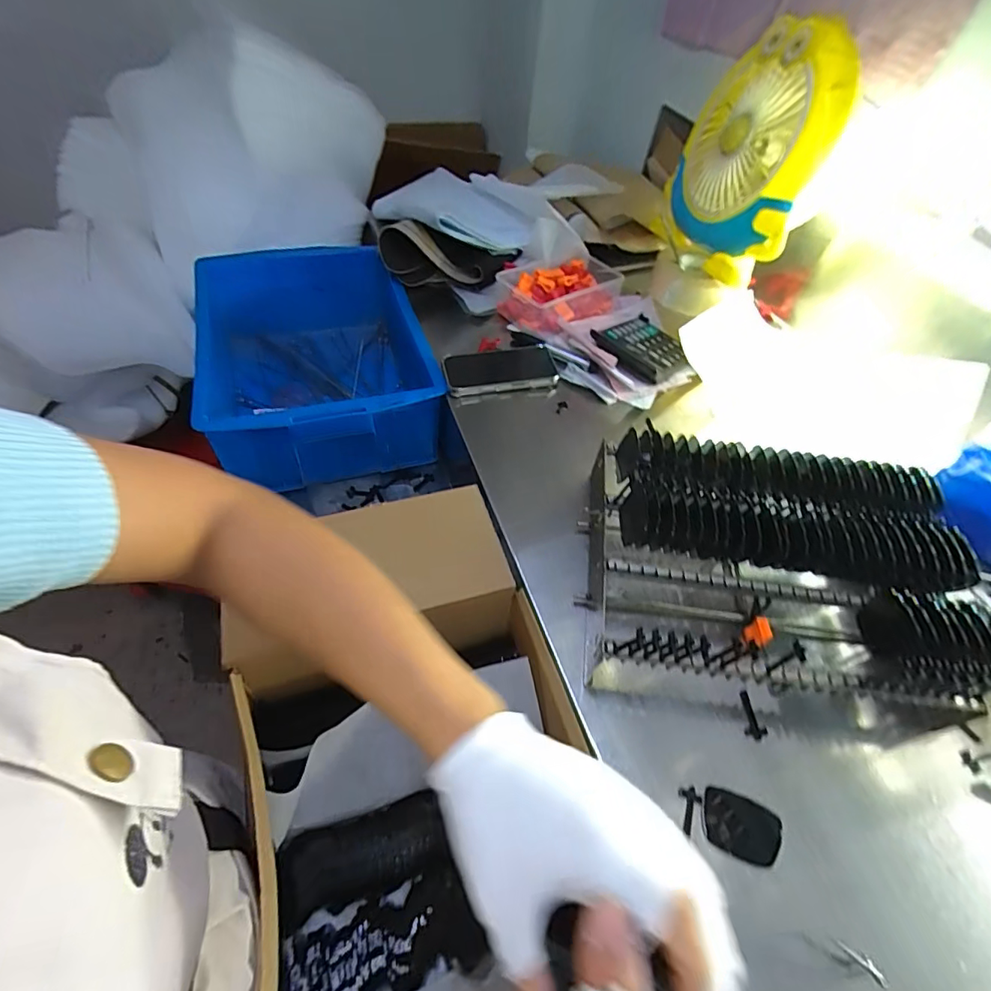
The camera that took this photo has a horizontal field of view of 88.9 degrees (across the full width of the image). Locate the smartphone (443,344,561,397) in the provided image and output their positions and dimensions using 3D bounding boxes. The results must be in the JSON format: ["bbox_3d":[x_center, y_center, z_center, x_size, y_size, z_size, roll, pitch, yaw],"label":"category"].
[{"bbox_3d":[0.009,-0.172,0.681,0.158,0.010,0.073,-13,54,-15],"label":"smartphone"}]

